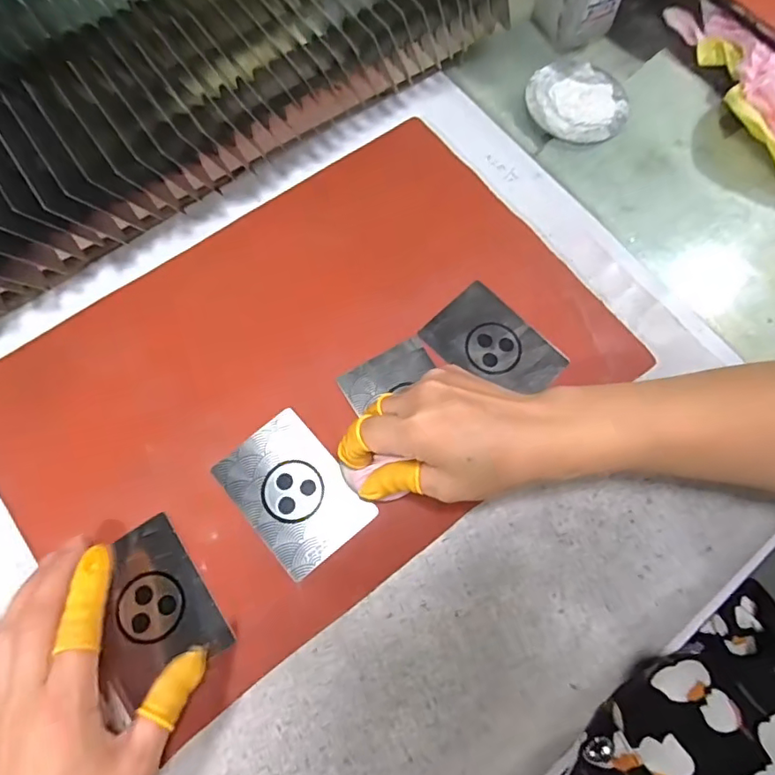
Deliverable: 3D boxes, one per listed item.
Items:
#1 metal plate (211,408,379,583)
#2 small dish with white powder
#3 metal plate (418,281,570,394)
[{"bbox_3d":[-0.057,0.064,0.333,0.062,0.004,0.087,-39,77,-15],"label":"metal plate"},{"bbox_3d":[0.159,-0.239,0.456,0.082,0.009,0.079,1,70,-2],"label":"small dish with white powder"},{"bbox_3d":[0.072,-0.028,0.370,0.061,0.004,0.085,-42,77,-15],"label":"metal plate"}]

